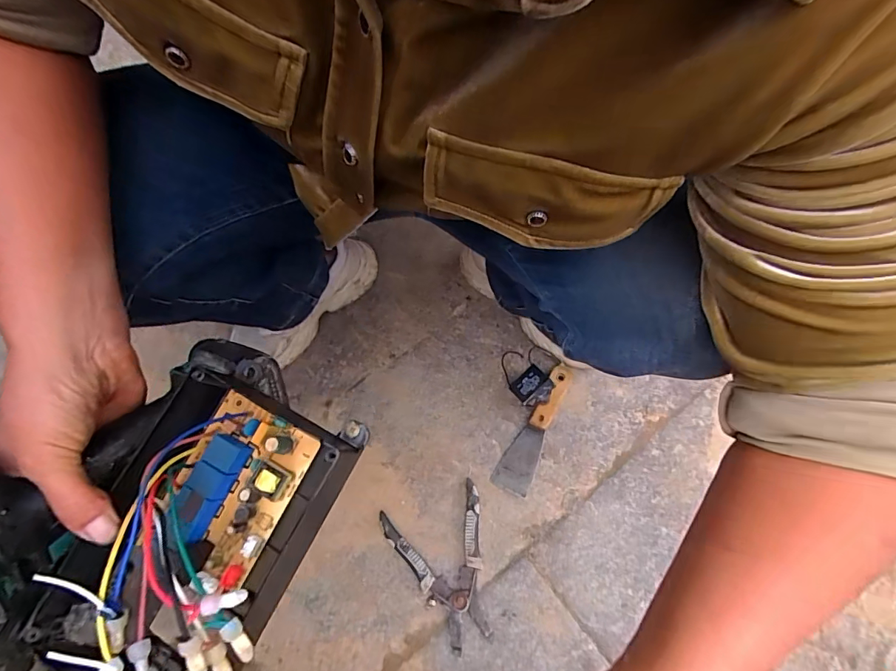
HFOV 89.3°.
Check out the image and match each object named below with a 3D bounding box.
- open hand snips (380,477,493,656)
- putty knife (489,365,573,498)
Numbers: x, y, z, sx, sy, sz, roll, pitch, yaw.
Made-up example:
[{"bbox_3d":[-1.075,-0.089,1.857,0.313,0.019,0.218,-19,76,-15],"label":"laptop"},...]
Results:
[{"bbox_3d":[0.005,0.263,0.520,0.116,0.011,0.157,-23,64,-9],"label":"open hand snips"},{"bbox_3d":[0.118,0.121,0.593,0.044,0.020,0.177,27,67,16],"label":"putty knife"}]

